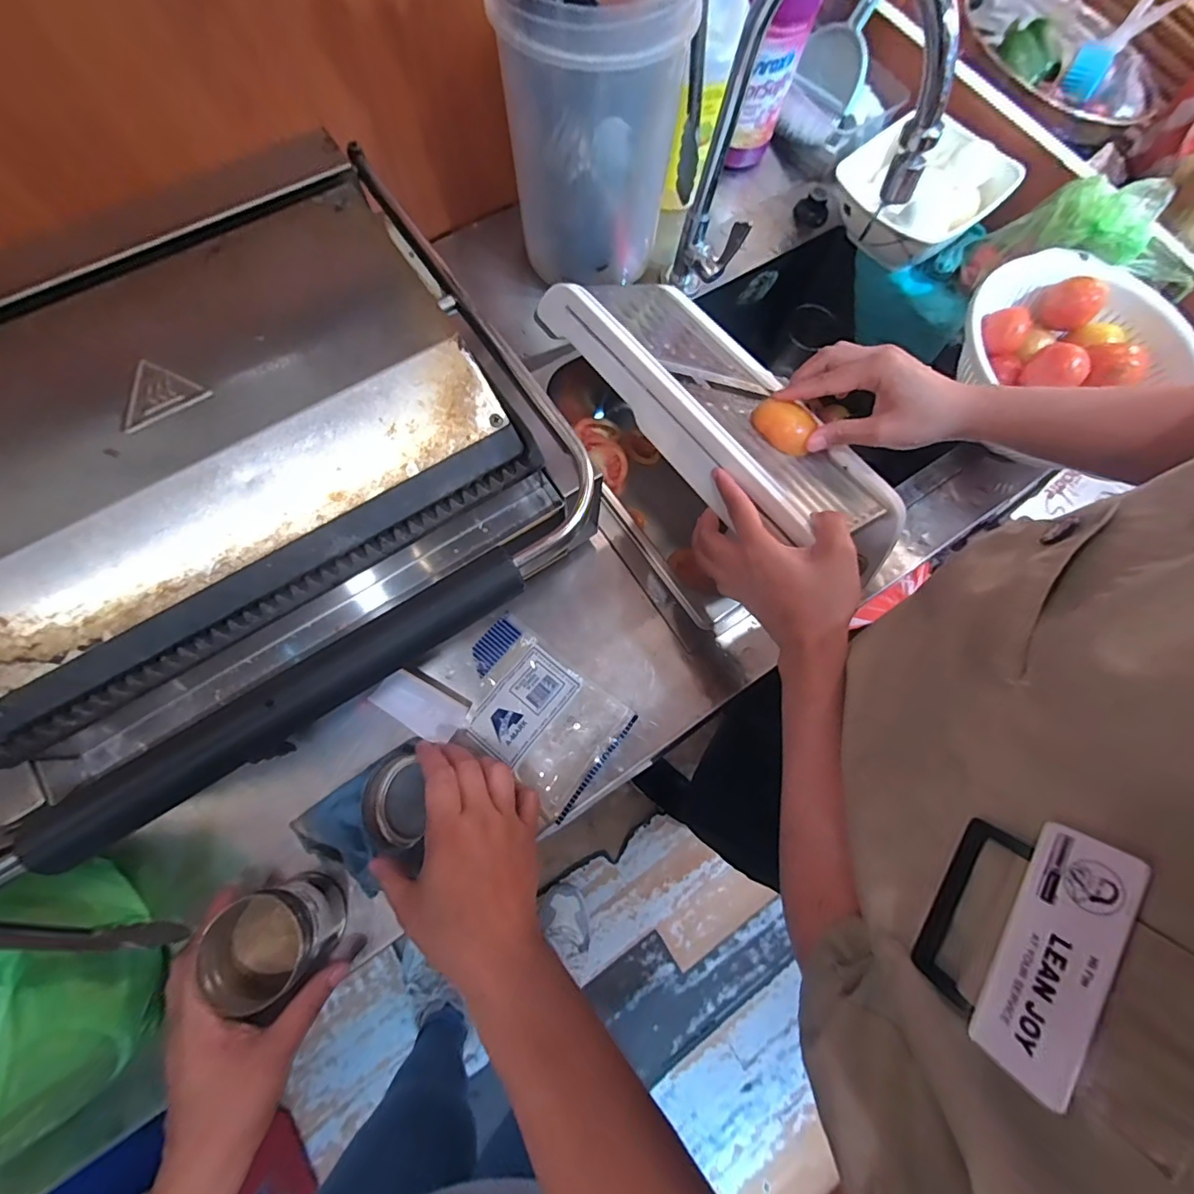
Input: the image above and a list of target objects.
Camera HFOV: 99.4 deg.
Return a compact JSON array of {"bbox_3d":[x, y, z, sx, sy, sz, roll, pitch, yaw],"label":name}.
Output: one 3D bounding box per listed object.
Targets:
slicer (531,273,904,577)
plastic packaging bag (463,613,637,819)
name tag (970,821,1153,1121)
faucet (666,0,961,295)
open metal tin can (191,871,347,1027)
[{"bbox_3d":[0.108,-0.158,0.437,0.140,0.047,0.336,-25,69,-34],"label":"slicer"},{"bbox_3d":[-0.054,0.097,0.431,0.146,0.014,0.100,37,70,5],"label":"plastic packaging bag"},{"bbox_3d":[0.140,0.109,0.155,0.004,0.027,0.074,25,86,-19],"label":"name tag"},{"bbox_3d":[0.166,-0.356,0.431,0.185,0.284,0.047,40,76,9],"label":"faucet"},{"bbox_3d":[-0.220,0.237,0.354,0.060,0.071,0.064,1,73,-2],"label":"open metal tin can"}]

